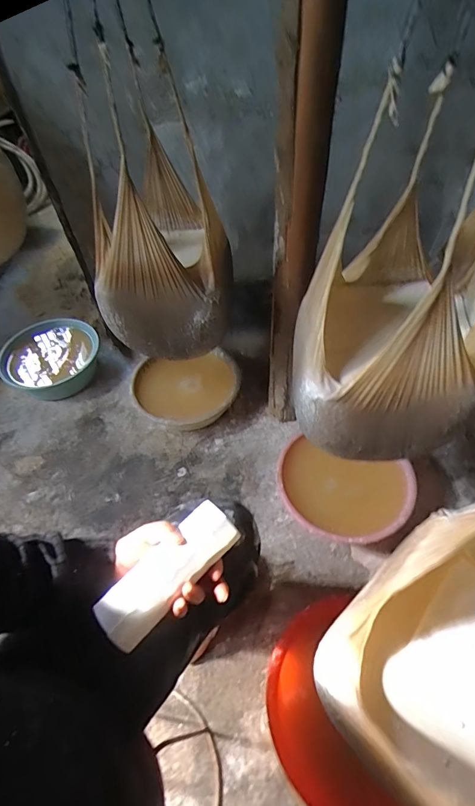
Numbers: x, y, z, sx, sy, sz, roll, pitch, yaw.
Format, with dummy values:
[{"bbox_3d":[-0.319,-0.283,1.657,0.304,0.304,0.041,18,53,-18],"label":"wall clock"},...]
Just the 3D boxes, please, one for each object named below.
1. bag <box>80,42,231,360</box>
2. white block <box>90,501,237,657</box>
[{"bbox_3d":[-0.214,-0.365,0.850,0.253,0.502,0.273,-20,52,-12],"label":"bag"},{"bbox_3d":[-0.080,0.196,0.467,0.175,0.030,0.062,-43,60,-17],"label":"white block"}]

